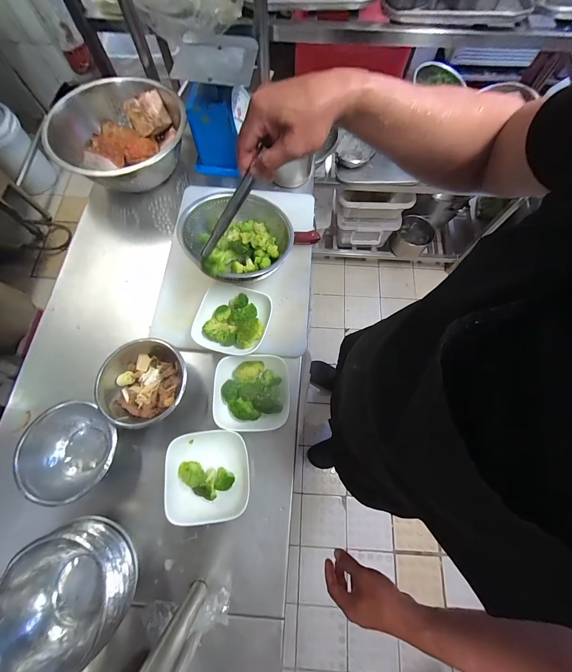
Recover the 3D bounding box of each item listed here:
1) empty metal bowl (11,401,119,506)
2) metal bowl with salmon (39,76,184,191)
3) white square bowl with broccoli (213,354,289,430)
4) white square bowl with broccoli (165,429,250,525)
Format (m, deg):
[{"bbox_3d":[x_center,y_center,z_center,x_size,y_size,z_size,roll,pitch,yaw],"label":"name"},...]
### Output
[{"bbox_3d":[-0.388,0.206,0.512,0.138,0.085,0.158,-29,74,-9],"label":"empty metal bowl"},{"bbox_3d":[-0.404,-0.493,0.697,0.293,0.103,0.304,-11,72,-4],"label":"metal bowl with salmon"},{"bbox_3d":[-0.071,0.113,0.569,0.150,0.041,0.148,-4,72,-2],"label":"white square bowl with broccoli"},{"bbox_3d":[-0.144,0.254,0.514,0.141,0.046,0.145,-5,72,-2],"label":"white square bowl with broccoli"}]

